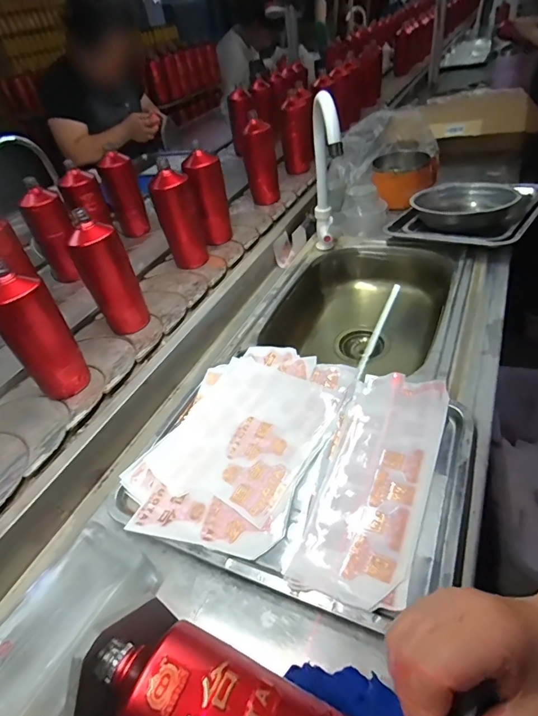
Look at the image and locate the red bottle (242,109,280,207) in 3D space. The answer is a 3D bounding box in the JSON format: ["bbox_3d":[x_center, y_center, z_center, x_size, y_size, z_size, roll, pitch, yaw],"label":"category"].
[{"bbox_3d":[-0.021,-0.516,1.093,0.086,0.188,0.080,-19,44,-12],"label":"red bottle"}]

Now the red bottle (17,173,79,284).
[{"bbox_3d":[-0.460,-0.265,0.896,0.089,0.193,0.064,-23,45,-16],"label":"red bottle"}]

